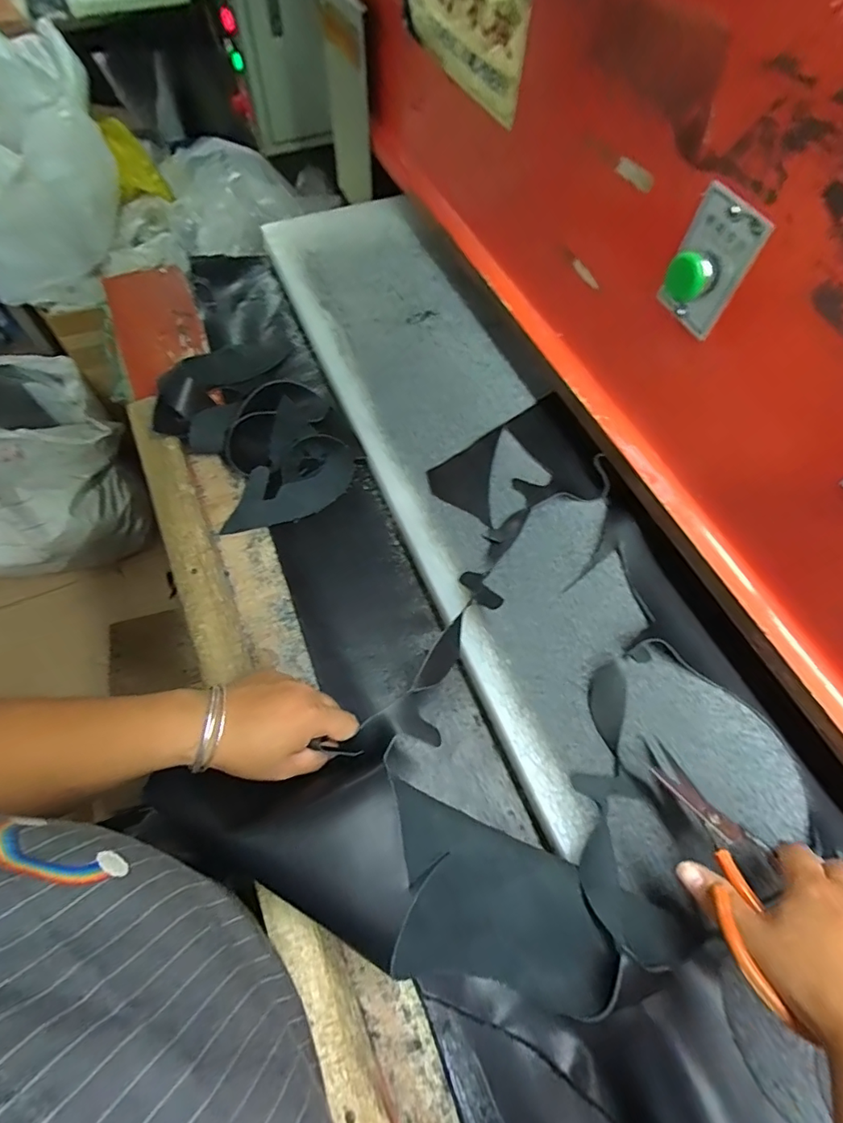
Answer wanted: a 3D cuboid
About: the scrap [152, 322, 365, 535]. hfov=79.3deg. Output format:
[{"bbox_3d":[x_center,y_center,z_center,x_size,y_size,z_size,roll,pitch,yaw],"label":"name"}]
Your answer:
[{"bbox_3d":[-0.204,-0.180,0.615,0.189,0.080,0.299,-28,69,-16],"label":"scrap"}]

